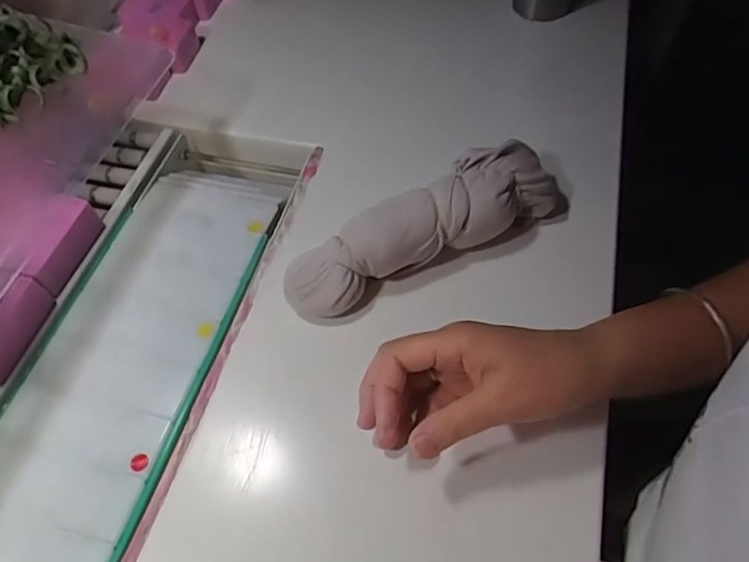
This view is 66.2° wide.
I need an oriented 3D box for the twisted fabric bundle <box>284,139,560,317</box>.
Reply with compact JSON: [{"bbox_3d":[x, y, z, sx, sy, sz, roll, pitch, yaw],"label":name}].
[{"bbox_3d":[0.033,-0.041,0.422,0.209,0.054,0.052,-23,58,-12],"label":"twisted fabric bundle"}]

